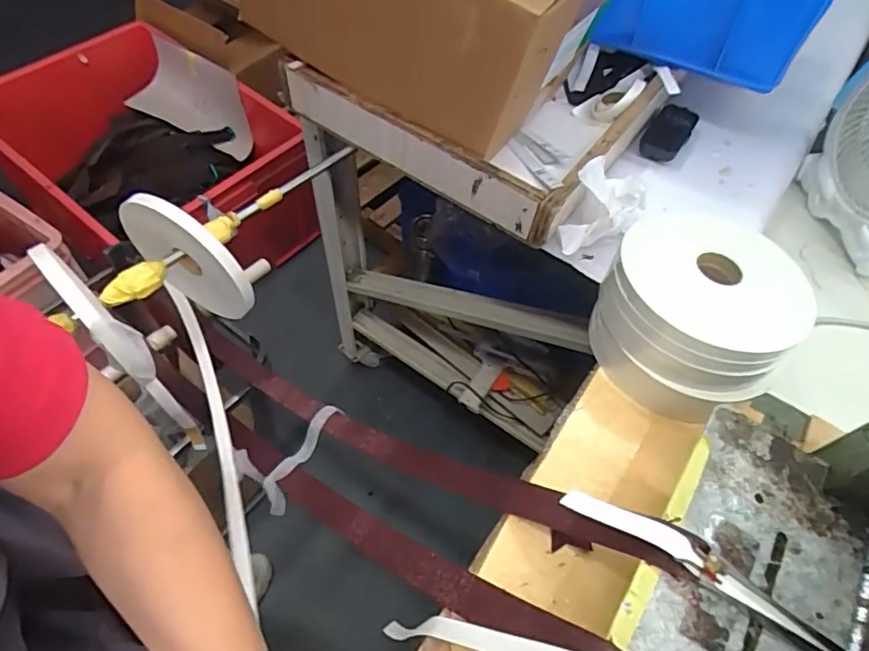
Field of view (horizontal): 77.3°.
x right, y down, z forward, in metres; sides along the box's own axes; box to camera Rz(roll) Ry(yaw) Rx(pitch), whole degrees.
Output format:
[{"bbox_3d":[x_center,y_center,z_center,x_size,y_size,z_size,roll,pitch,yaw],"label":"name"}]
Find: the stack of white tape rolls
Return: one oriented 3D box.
[{"bbox_3d":[0.237,-0.013,0.495,0.144,0.117,0.155,-33,65,-23],"label":"stack of white tape rolls"}]

